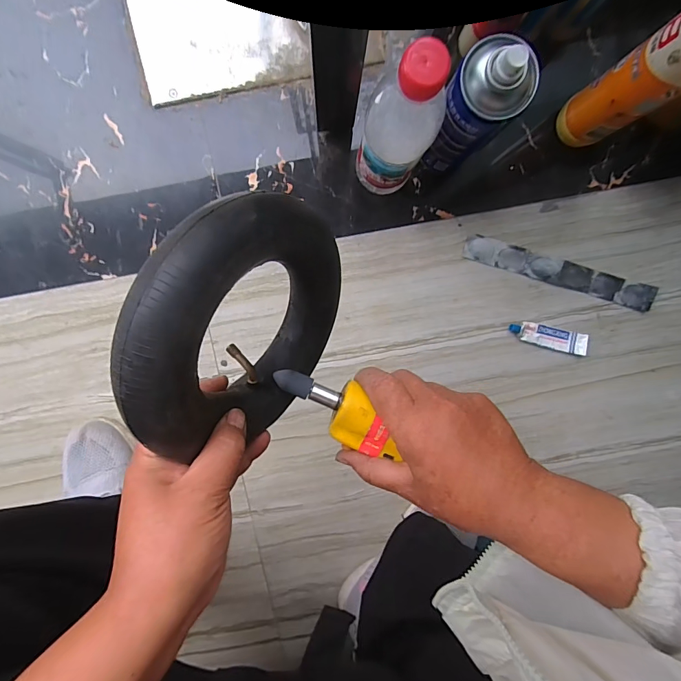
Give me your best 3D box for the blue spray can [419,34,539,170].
[{"bbox_3d":[0.127,-0.219,0.379,0.063,0.201,0.059,0,98,-1],"label":"blue spray can"}]

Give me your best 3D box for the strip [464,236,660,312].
[{"bbox_3d":[0.278,-0.085,0.496,0.246,0.006,0.031,16,98,-4],"label":"strip"}]

